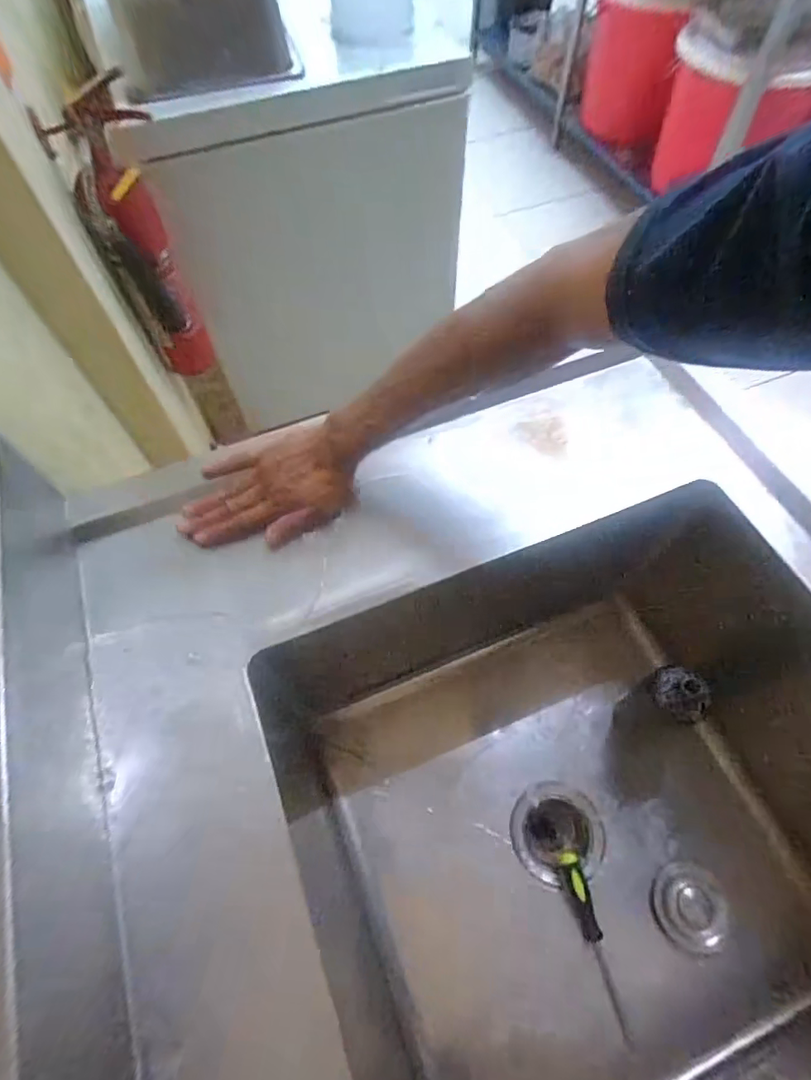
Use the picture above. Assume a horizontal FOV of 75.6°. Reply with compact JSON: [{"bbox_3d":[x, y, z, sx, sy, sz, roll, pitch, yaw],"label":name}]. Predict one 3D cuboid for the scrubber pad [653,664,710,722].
[{"bbox_3d":[0.309,0.171,0.588,0.050,0.029,0.056,1,61,2],"label":"scrubber pad"}]

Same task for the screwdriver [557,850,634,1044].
[{"bbox_3d":[0.213,0.449,0.589,0.028,0.028,0.170,-15,62,-7],"label":"screwdriver"}]

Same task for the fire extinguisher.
[{"bbox_3d":[-0.471,-0.494,0.952,0.124,0.477,0.124,-12,62,-5],"label":"fire extinguisher"}]

